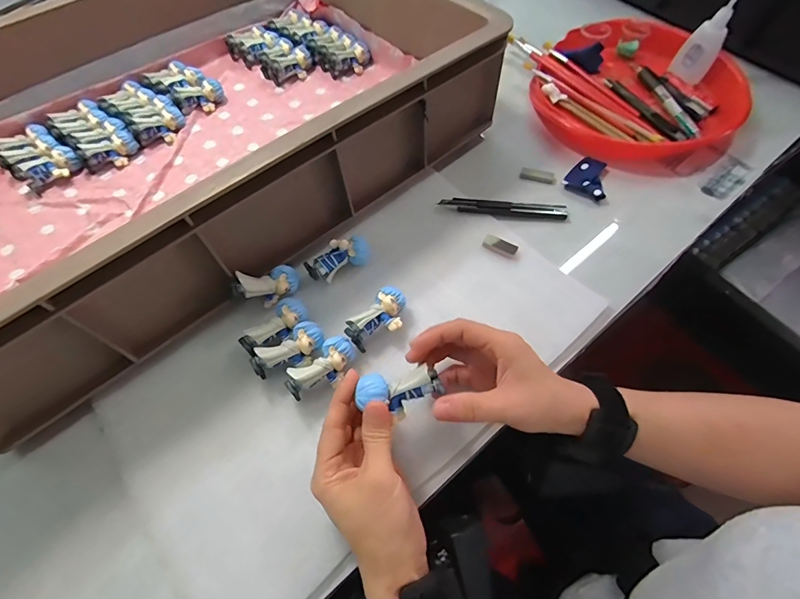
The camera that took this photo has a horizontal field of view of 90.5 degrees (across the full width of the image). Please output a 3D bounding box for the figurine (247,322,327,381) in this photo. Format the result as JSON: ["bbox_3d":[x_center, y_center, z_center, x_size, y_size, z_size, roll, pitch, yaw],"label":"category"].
[{"bbox_3d":[-0.093,0.046,0.340,0.062,0.030,0.029,-35,66,-16],"label":"figurine"}]

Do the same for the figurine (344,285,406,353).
[{"bbox_3d":[-0.018,0.020,0.356,0.033,0.029,0.060,37,69,19],"label":"figurine"}]

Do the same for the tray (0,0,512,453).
[{"bbox_3d":[-0.236,-0.199,0.421,0.573,0.114,0.407,-39,68,-18],"label":"tray"}]

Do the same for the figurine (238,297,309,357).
[{"bbox_3d":[-0.108,0.026,0.349,0.024,0.025,0.060,37,69,19],"label":"figurine"}]

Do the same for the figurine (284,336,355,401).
[{"bbox_3d":[-0.064,0.059,0.333,0.028,0.032,0.061,39,69,20],"label":"figurine"}]

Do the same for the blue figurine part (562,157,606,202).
[{"bbox_3d":[0.215,-0.141,0.451,0.045,0.010,0.059,26,65,14],"label":"blue figurine part"}]

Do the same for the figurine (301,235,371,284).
[{"bbox_3d":[-0.059,-0.039,0.382,0.063,0.028,0.023,-23,64,-11],"label":"figurine"}]

